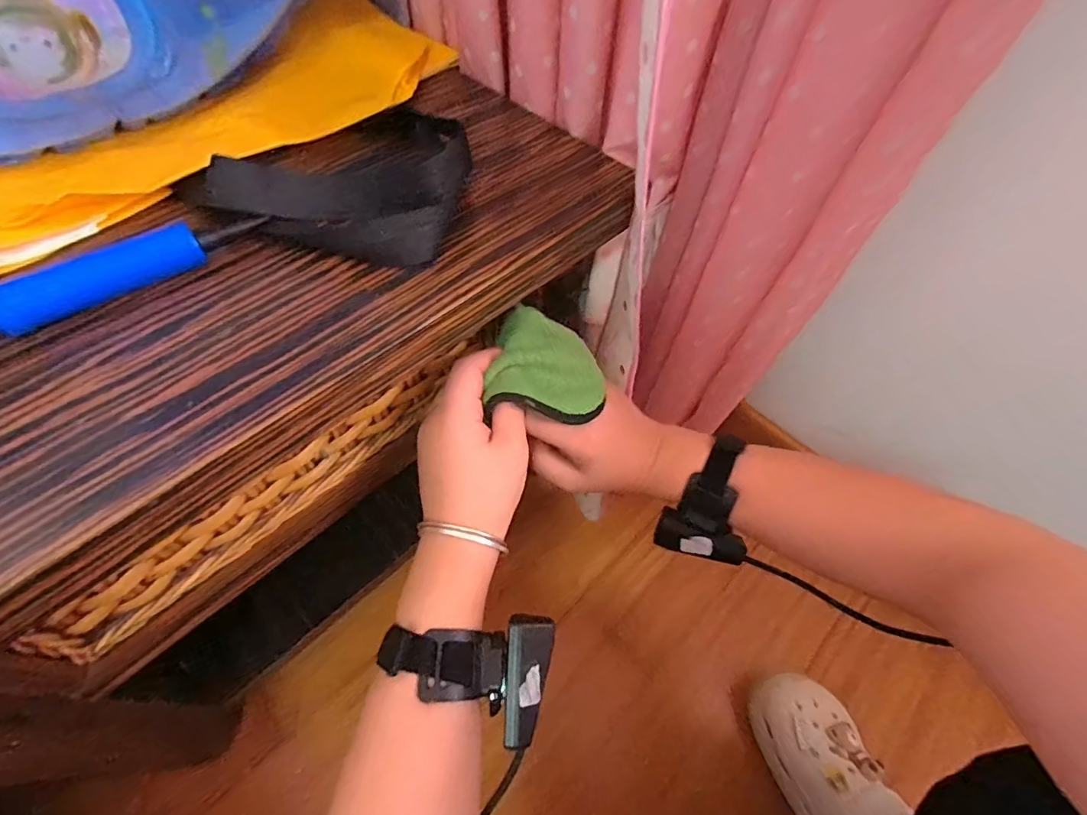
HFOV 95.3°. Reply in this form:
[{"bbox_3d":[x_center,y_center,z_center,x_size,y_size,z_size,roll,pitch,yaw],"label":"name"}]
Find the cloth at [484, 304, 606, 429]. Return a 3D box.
[{"bbox_3d":[0.004,-0.026,0.341,0.076,0.041,0.063,10,57,4],"label":"cloth"}]

